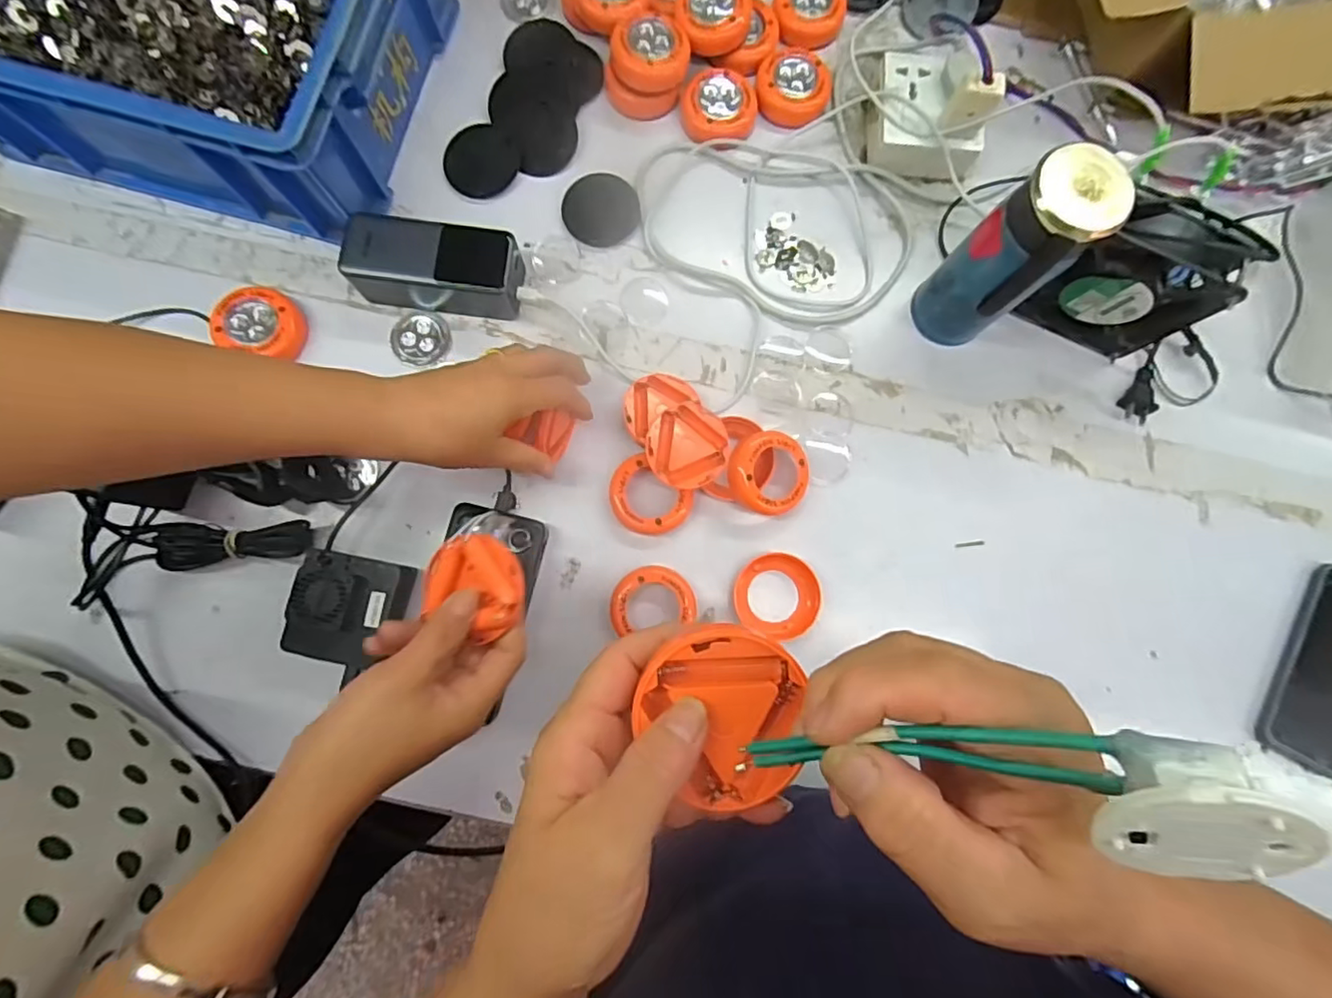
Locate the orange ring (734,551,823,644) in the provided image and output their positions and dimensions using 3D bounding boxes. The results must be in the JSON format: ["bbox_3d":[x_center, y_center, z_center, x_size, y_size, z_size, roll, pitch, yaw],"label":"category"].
[{"bbox_3d":[0.088,0.077,0.467,0.068,0.011,0.066,0,83,-1],"label":"orange ring"}]

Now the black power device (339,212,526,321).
[{"bbox_3d":[-0.183,-0.188,0.477,0.132,0.052,0.055,6,82,0],"label":"black power device"}]

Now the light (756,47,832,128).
[{"bbox_3d":[0.116,-0.368,0.530,0.060,0.022,0.075,32,83,3],"label":"light"}]

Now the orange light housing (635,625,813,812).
[{"bbox_3d":[0.020,0.082,0.224,0.060,0.014,0.066,0,83,-1],"label":"orange light housing"}]

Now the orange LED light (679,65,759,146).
[{"bbox_3d":[0.046,-0.349,0.526,0.066,0.019,0.061,0,83,-1],"label":"orange LED light"}]

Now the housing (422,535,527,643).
[{"bbox_3d":[-0.114,0.052,0.352,0.060,0.016,0.060,0,83,-1],"label":"housing"}]

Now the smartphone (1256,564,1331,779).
[{"bbox_3d":[0.538,0.138,0.479,0.079,0.014,0.158,23,83,2],"label":"smartphone"}]

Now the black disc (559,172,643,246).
[{"bbox_3d":[-0.056,-0.250,0.513,0.064,0.009,0.063,0,83,-1],"label":"black disc"}]

